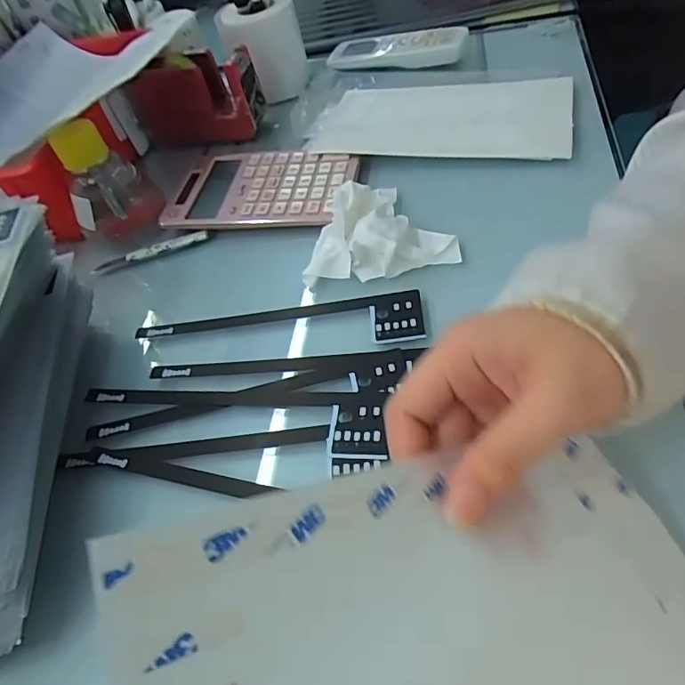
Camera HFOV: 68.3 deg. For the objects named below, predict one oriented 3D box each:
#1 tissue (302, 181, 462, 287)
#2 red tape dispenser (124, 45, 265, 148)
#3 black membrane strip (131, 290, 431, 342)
[{"bbox_3d":[0.021,-0.097,0.396,0.119,0.038,0.097,-15,51,3],"label":"tissue"},{"bbox_3d":[-0.161,-0.273,0.568,0.142,0.083,0.052,5,54,18],"label":"red tape dispenser"},{"bbox_3d":[-0.051,-0.008,0.373,0.219,0.006,0.045,-8,52,9],"label":"black membrane strip"}]

